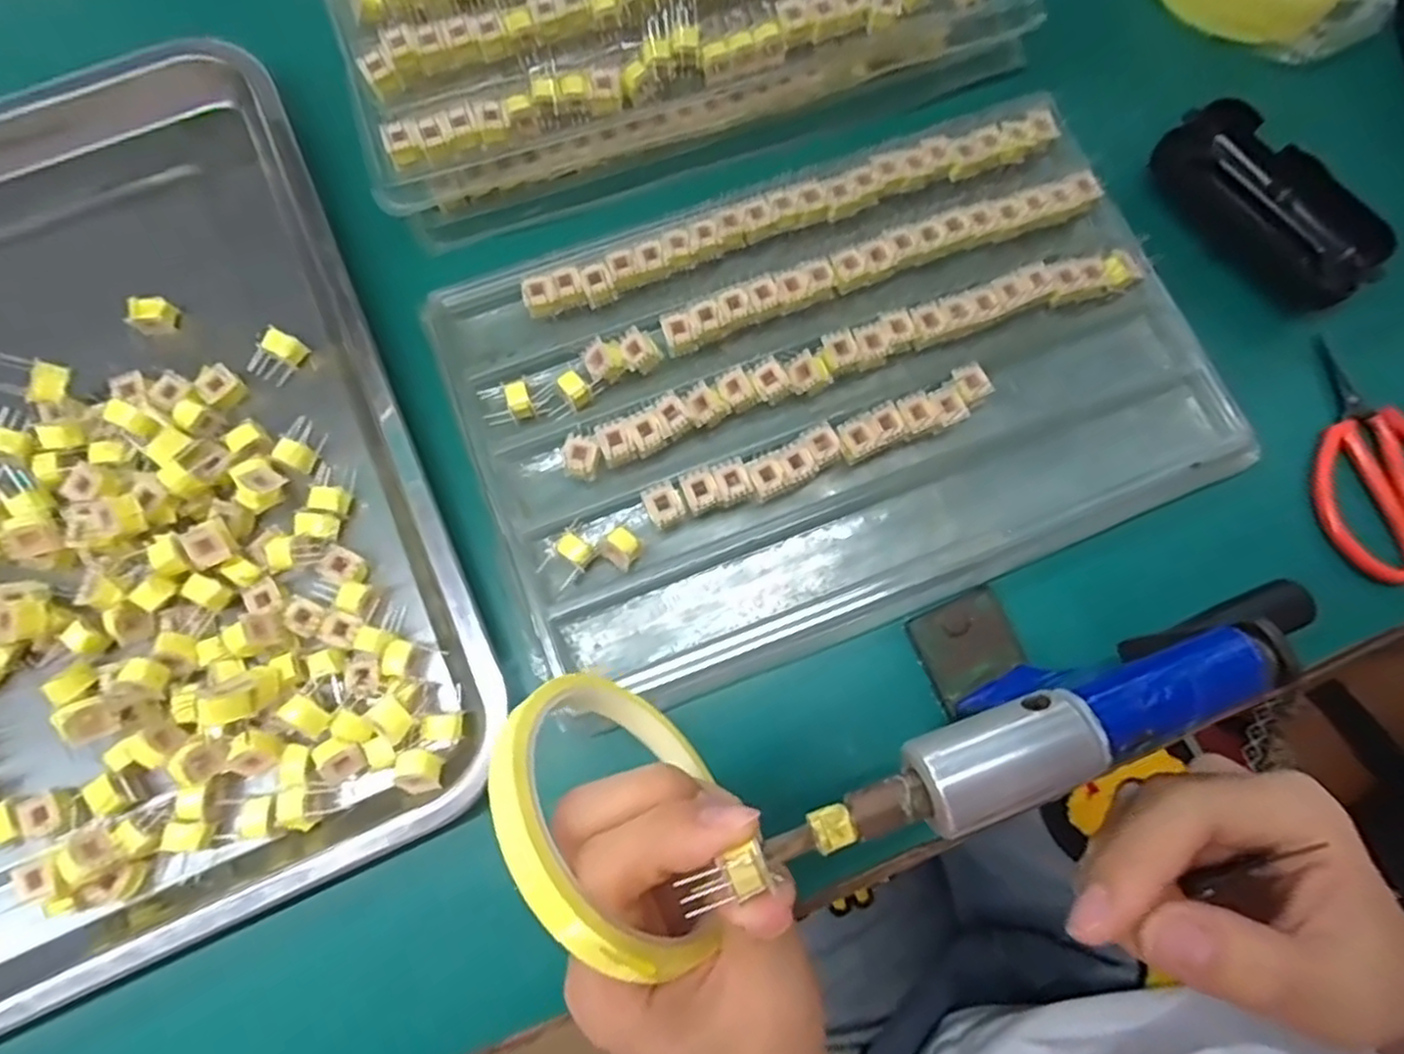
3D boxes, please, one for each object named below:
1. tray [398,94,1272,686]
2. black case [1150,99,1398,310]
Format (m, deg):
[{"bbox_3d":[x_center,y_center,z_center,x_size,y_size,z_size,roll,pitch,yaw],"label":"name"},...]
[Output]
[{"bbox_3d":[0.058,-0.067,0.317,0.315,0.026,0.205,-19,77,-6],"label":"tray"},{"bbox_3d":[0.272,-0.155,0.337,0.050,0.021,0.108,-31,80,-9],"label":"black case"}]

